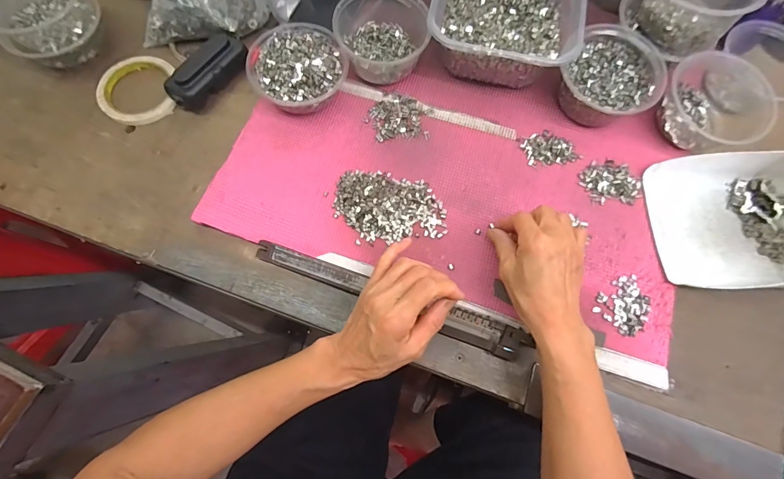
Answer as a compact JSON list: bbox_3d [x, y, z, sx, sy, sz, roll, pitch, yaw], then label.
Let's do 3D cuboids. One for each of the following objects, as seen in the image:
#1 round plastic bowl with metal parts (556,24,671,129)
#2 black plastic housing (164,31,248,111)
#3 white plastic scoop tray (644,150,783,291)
[{"bbox_3d":[0.260,-0.191,0.451,0.101,0.053,0.111,1,72,-2],"label":"round plastic bowl with metal parts"},{"bbox_3d":[-0.228,-0.210,0.463,0.034,0.045,0.106,42,78,10],"label":"black plastic housing"},{"bbox_3d":[0.388,-0.028,0.392,0.173,0.084,0.152,1,72,-2],"label":"white plastic scoop tray"}]

